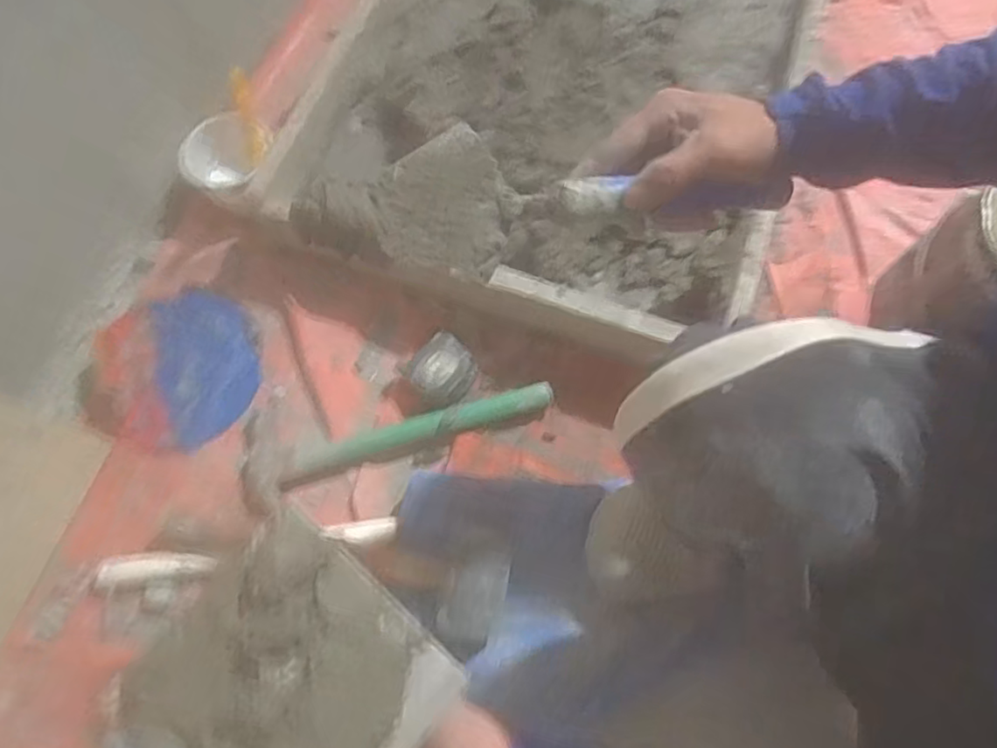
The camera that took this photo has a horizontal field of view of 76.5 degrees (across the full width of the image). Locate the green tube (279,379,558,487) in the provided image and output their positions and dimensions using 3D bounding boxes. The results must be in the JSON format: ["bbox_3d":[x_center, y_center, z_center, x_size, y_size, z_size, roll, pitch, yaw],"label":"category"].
[{"bbox_3d":[-0.081,0.061,0.656,0.281,0.029,0.028,-16,72,-5],"label":"green tube"}]

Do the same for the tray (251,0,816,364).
[{"bbox_3d":[0.094,-0.406,0.755,0.503,0.087,0.736,17,72,6],"label":"tray"}]

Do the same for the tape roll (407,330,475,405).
[{"bbox_3d":[-0.056,-0.003,0.671,0.061,0.046,0.061,0,71,0],"label":"tape roll"}]

